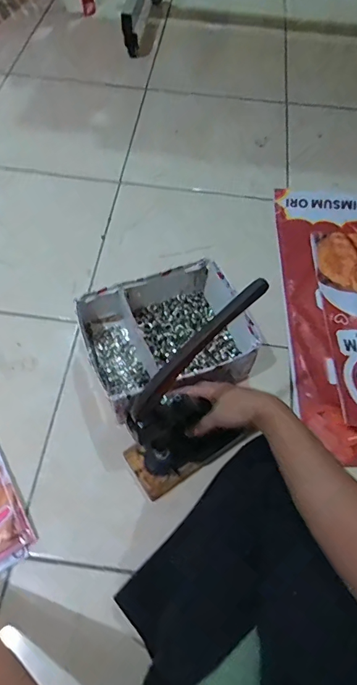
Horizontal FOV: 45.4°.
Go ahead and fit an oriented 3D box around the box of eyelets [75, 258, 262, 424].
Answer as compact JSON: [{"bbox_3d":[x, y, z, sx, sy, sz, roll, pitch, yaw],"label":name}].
[{"bbox_3d":[-0.022,-0.017,0.743,0.258,0.100,0.235,-22,64,-12],"label":"box of eyelets"}]

